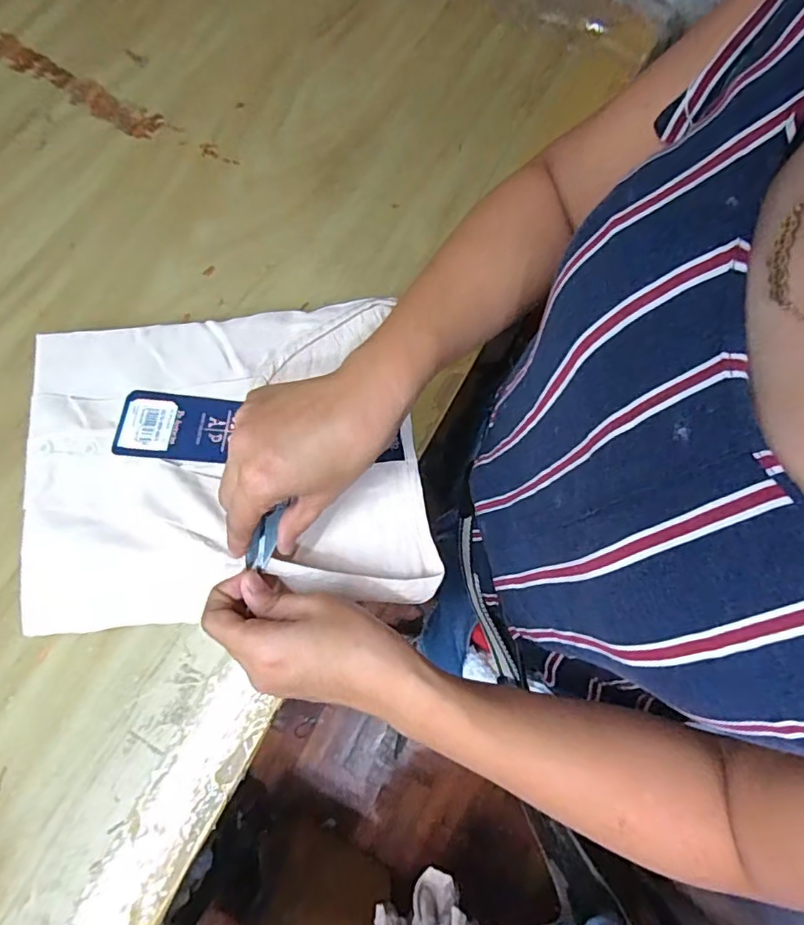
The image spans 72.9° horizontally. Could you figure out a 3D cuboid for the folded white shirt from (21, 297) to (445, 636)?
[{"bbox_3d":[-0.117,-0.007,0.352,0.253,0.027,0.203,-6,75,-4],"label":"folded white shirt"}]

